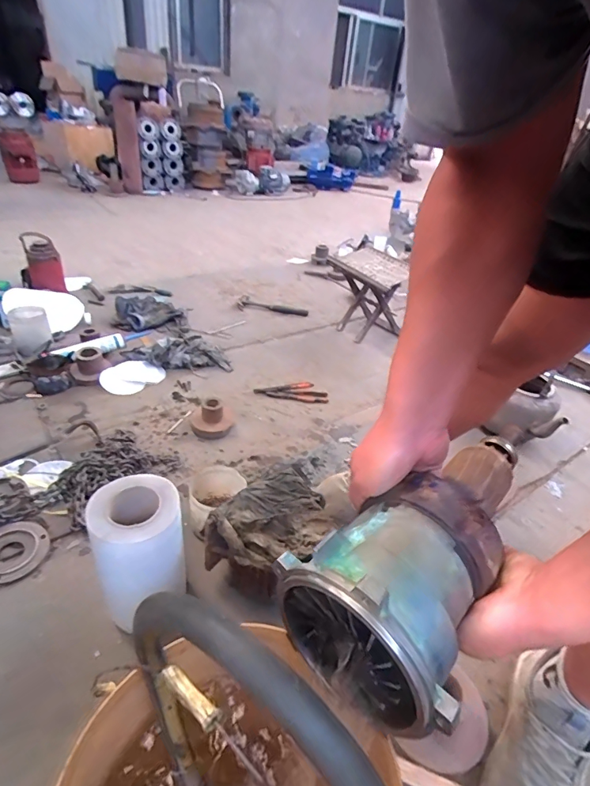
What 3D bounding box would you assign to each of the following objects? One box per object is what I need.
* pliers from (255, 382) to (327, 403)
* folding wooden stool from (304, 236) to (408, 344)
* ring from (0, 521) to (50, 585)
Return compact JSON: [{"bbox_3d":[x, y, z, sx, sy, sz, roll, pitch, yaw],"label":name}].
[{"bbox_3d":[-0.013,-0.004,1.445,0.230,0.016,0.097,2,32,-6],"label":"pliers"},{"bbox_3d":[0.295,-0.398,1.816,0.284,0.331,0.343,-22,42,-37],"label":"folding wooden stool"},{"bbox_3d":[-0.566,0.315,0.874,0.133,0.017,0.131,4,32,-3],"label":"ring"}]

